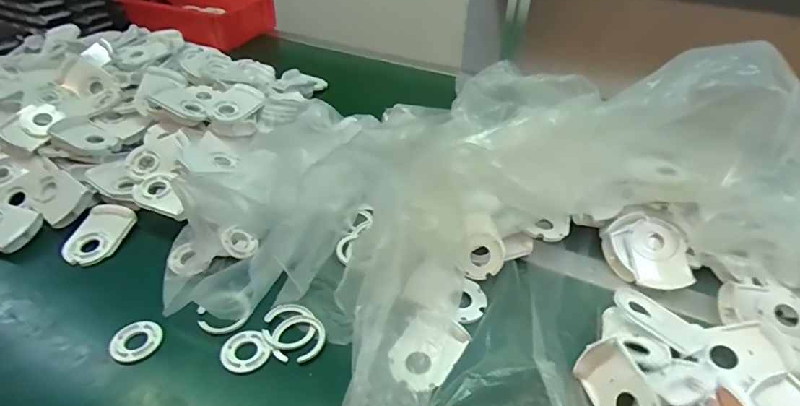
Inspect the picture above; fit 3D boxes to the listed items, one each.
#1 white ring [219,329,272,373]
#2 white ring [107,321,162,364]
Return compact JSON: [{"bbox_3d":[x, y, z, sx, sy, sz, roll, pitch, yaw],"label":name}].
[{"bbox_3d":[-0.147,0.140,0.455,0.042,0.006,0.041,1,39,-1],"label":"white ring"},{"bbox_3d":[-0.253,0.132,0.462,0.044,0.007,0.040,1,39,-1],"label":"white ring"}]

